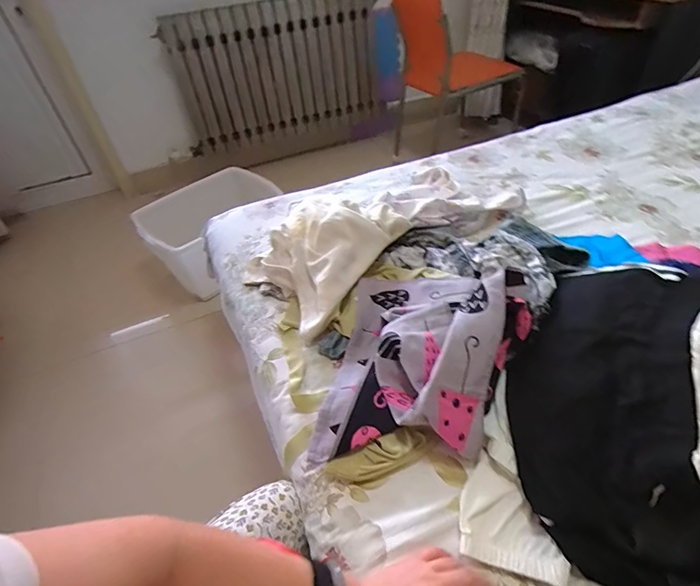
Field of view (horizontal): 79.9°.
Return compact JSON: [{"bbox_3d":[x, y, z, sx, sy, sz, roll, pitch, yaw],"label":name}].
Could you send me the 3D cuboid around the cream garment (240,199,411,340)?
[{"bbox_3d":[-0.052,-0.090,0.805,0.230,0.128,0.290,31,55,31],"label":"cream garment"}]

